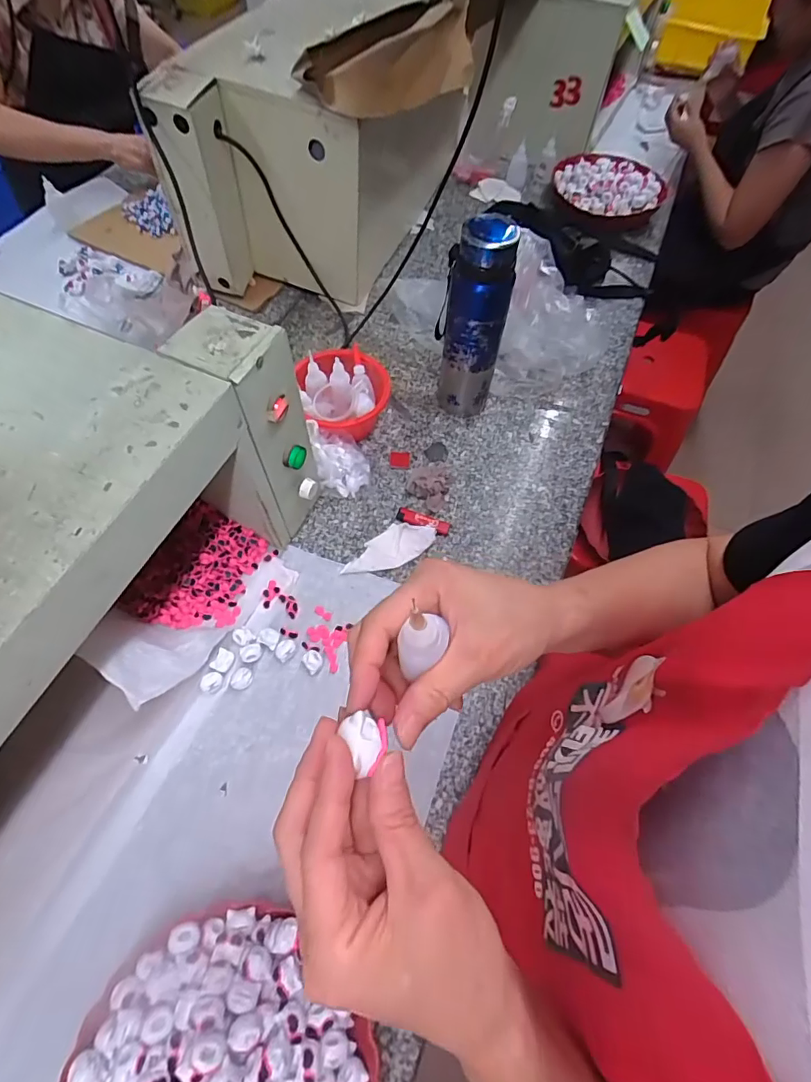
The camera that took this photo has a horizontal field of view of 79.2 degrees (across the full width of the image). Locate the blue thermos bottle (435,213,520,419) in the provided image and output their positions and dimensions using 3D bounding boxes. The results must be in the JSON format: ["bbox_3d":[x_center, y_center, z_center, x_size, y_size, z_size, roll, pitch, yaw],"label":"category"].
[{"bbox_3d":[0.088,-0.293,0.686,0.081,0.278,0.070,-4,62,-5],"label":"blue thermos bottle"}]

